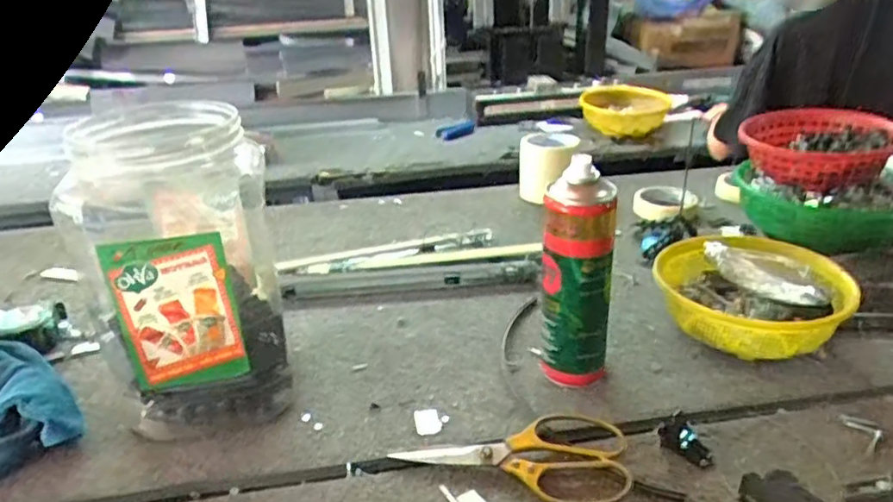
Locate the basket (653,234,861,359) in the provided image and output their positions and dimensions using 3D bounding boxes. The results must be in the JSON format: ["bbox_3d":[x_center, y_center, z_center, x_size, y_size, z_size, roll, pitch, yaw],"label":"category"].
[{"bbox_3d":[0.324,0.054,0.696,0.187,0.073,0.167,12,31,26],"label":"basket"}]

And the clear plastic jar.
[{"bbox_3d":[-0.239,0.020,0.607,0.154,0.267,0.169,-7,28,-9],"label":"clear plastic jar"}]

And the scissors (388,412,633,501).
[{"bbox_3d":[0.058,0.176,0.548,0.194,0.019,0.089,0,28,4],"label":"scissors"}]

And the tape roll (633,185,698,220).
[{"bbox_3d":[0.336,-0.078,1.012,0.091,0.032,0.096,-2,27,1],"label":"tape roll"}]

